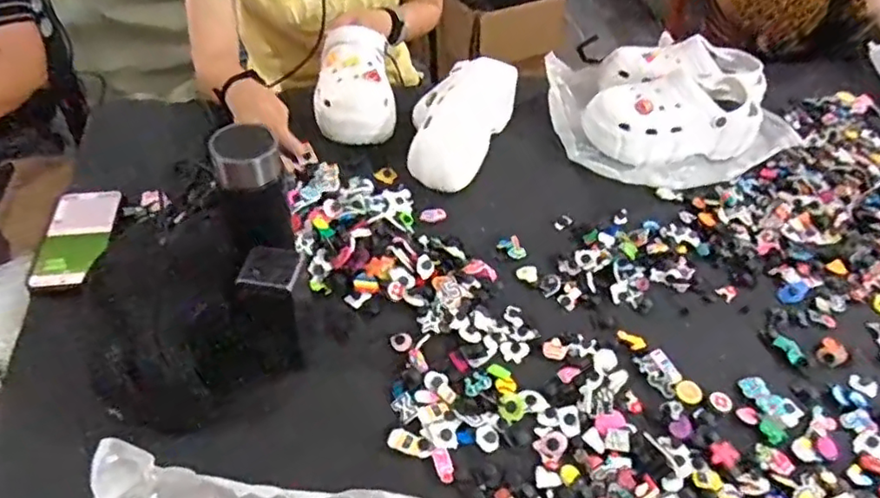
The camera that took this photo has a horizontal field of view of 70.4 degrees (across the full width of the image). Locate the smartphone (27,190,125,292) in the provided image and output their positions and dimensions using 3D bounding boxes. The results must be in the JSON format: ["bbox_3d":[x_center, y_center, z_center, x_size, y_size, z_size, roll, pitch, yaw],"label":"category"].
[{"bbox_3d":[-0.423,-0.014,0.726,0.076,0.009,0.167,-3,44,-10],"label":"smartphone"}]

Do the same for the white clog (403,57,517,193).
[{"bbox_3d":[0.023,-0.186,0.879,0.111,0.099,0.245,20,48,13],"label":"white clog"}]

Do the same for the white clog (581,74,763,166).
[{"bbox_3d":[0.339,-0.189,0.899,0.237,0.098,0.106,-6,48,-11],"label":"white clog"}]

